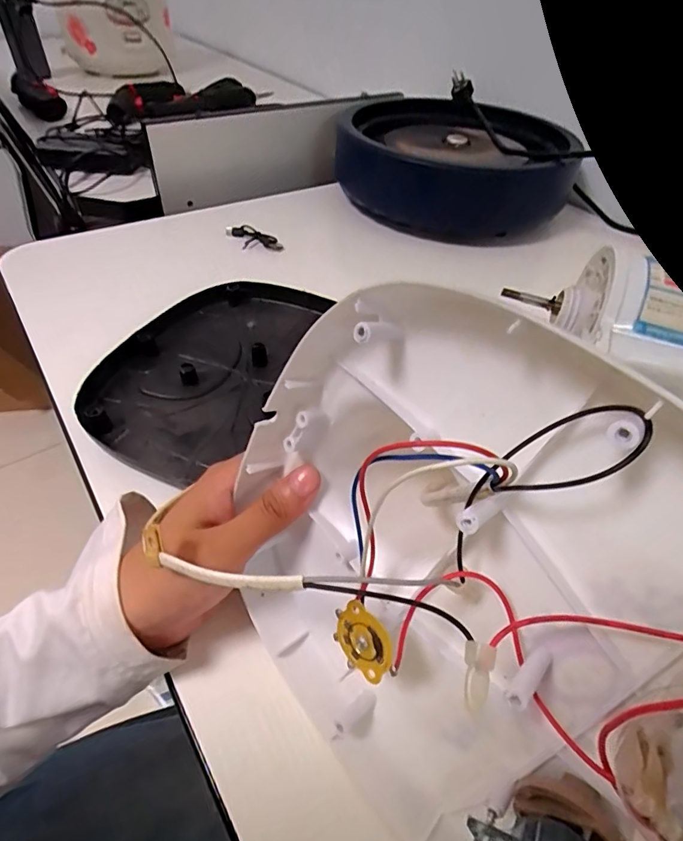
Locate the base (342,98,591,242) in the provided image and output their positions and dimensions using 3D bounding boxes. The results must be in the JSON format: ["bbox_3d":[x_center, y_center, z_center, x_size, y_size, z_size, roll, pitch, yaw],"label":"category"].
[{"bbox_3d":[0.156,-0.350,0.648,0.284,0.087,0.264,2,45,-2],"label":"base"}]

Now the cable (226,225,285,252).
[{"bbox_3d":[-0.102,-0.207,0.545,0.072,0.021,0.019,21,48,16],"label":"cable"}]

